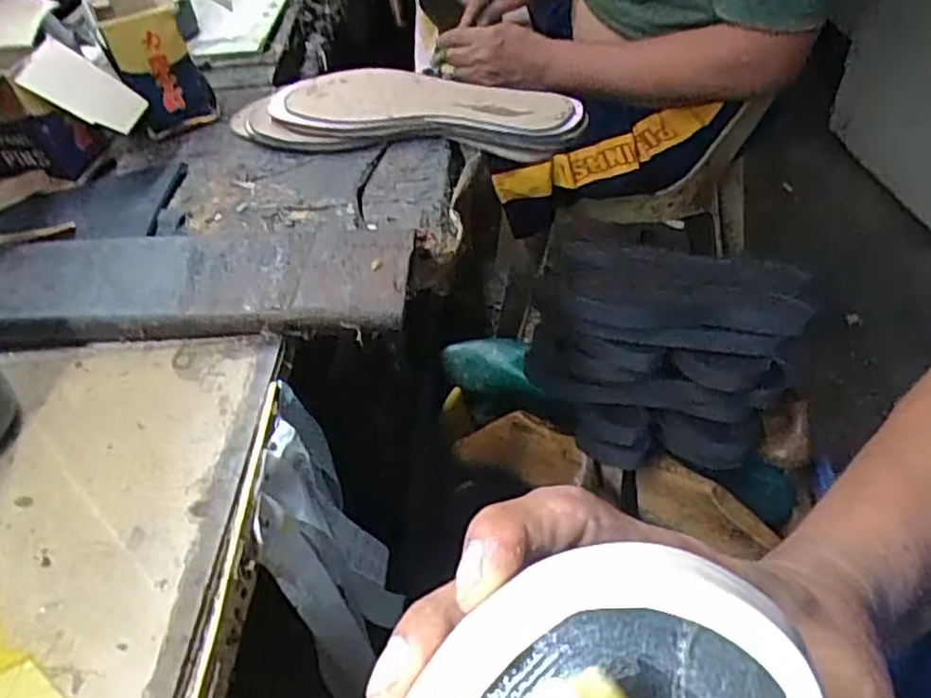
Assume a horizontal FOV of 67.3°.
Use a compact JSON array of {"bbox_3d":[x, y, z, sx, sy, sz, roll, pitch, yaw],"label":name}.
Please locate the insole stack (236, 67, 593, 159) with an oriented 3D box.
[{"bbox_3d":[-0.049,-0.183,0.544,0.268,0.035,0.076,2,44,7],"label":"insole stack"}]

